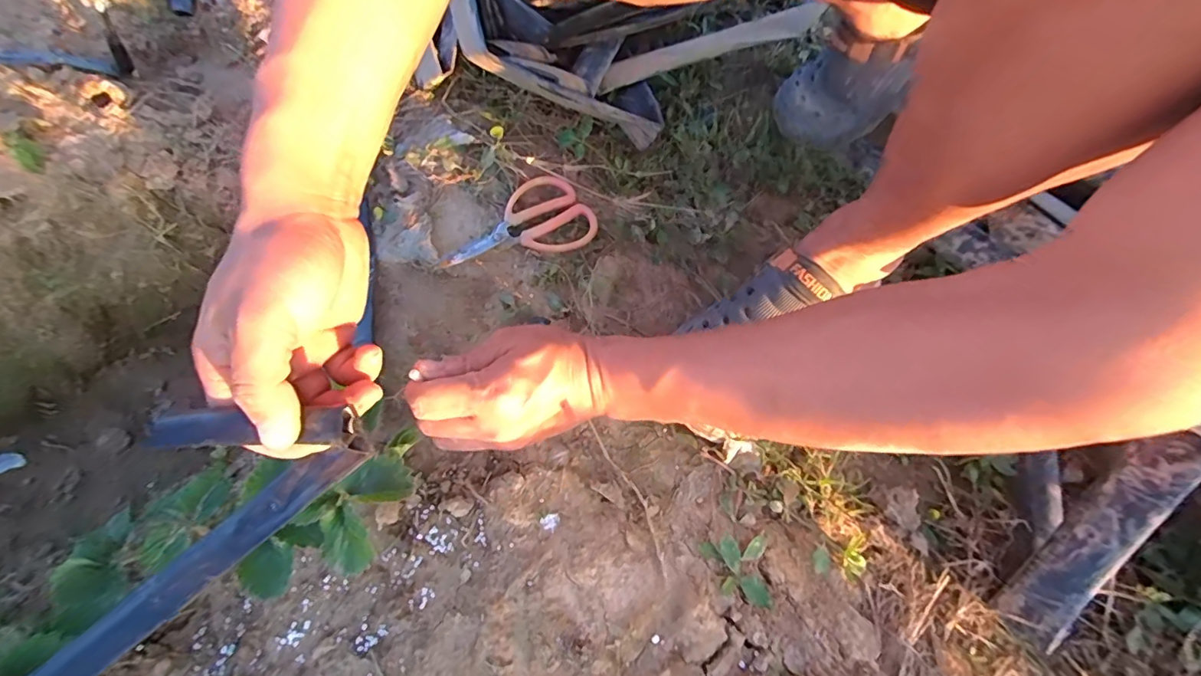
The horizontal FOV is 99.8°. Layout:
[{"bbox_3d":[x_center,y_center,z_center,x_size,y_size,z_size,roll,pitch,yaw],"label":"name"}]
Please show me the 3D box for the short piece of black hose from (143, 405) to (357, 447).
[{"bbox_3d":[-0.162,0.041,0.237,0.084,0.009,0.019,2,64,-17],"label":"short piece of black hose"}]

